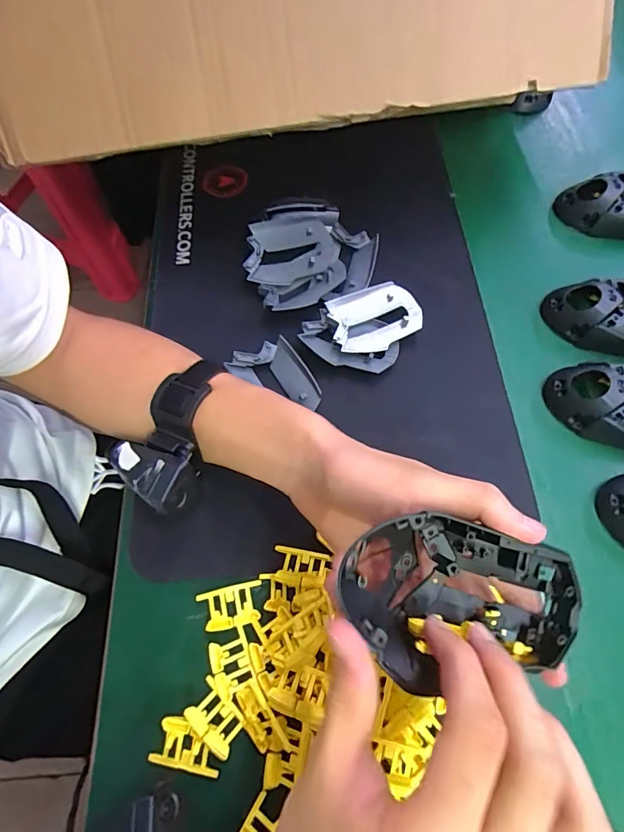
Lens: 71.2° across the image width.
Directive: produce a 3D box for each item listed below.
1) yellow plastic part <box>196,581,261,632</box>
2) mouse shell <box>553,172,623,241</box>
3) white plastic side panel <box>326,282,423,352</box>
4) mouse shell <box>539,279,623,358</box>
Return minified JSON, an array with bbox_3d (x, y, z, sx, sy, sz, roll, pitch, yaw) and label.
[{"bbox_3d":[-0.056,0.131,0.299,0.042,0.004,0.026,-12,68,-4],"label":"yellow plastic part"},{"bbox_3d":[0.310,-0.211,0.435,0.116,0.035,0.070,7,68,4],"label":"mouse shell"},{"bbox_3d":[0.053,-0.086,0.375,0.077,0.016,0.058,-15,68,-5],"label":"white plastic side panel"},{"bbox_3d":[0.267,-0.086,0.375,0.117,0.030,0.061,13,68,6],"label":"mouse shell"}]

